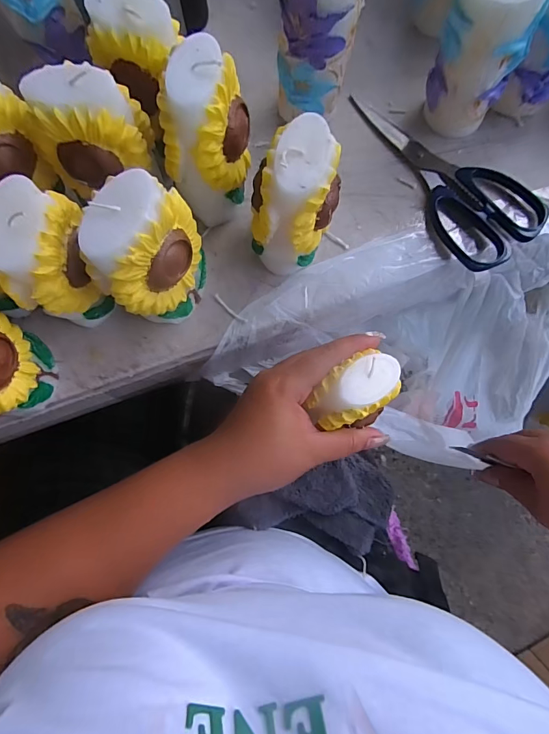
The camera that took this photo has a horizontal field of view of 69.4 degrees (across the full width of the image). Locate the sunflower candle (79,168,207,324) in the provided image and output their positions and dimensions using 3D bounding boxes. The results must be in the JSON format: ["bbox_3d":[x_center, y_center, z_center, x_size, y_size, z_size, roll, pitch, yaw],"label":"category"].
[{"bbox_3d":[-0.077,-0.064,0.248,0.048,0.103,0.069,17,78,4],"label":"sunflower candle"}]

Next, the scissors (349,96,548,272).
[{"bbox_3d":[0.133,-0.159,0.314,0.076,0.012,0.178,-31,79,-6],"label":"scissors"}]

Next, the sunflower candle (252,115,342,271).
[{"bbox_3d":[0.012,-0.100,0.258,0.053,0.096,0.064,13,78,3],"label":"sunflower candle"}]

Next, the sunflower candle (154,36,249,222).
[{"bbox_3d":[-0.044,-0.147,0.266,0.053,0.101,0.062,14,78,4],"label":"sunflower candle"}]

